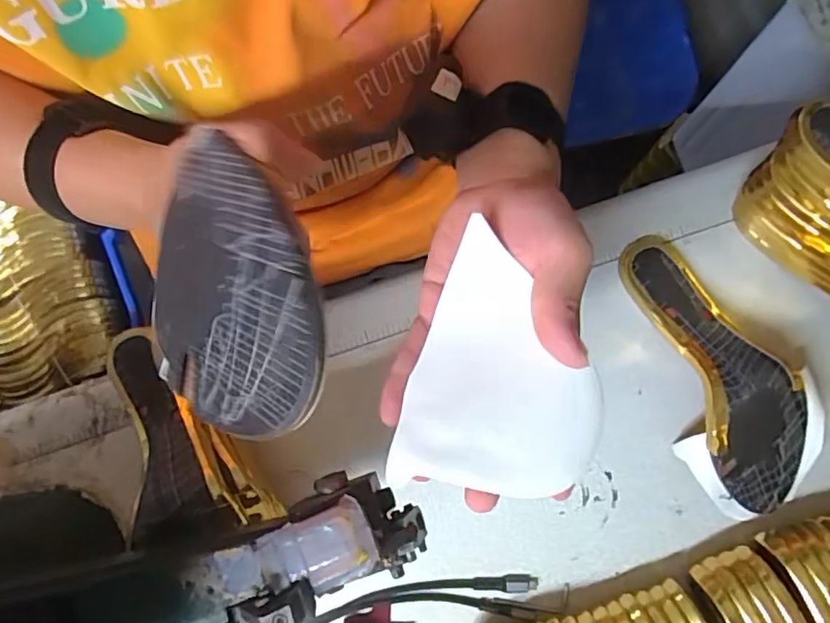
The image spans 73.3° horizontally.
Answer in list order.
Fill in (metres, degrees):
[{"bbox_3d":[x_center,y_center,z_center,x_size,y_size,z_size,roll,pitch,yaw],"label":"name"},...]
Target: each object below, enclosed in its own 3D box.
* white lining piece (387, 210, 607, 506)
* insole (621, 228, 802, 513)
[{"bbox_3d":[0.049,0.031,0.280,0.090,0.013,0.125,18,80,5],"label":"white lining piece"},{"bbox_3d":[0.247,0.041,0.448,0.082,0.050,0.239,-18,79,-2],"label":"insole"}]

